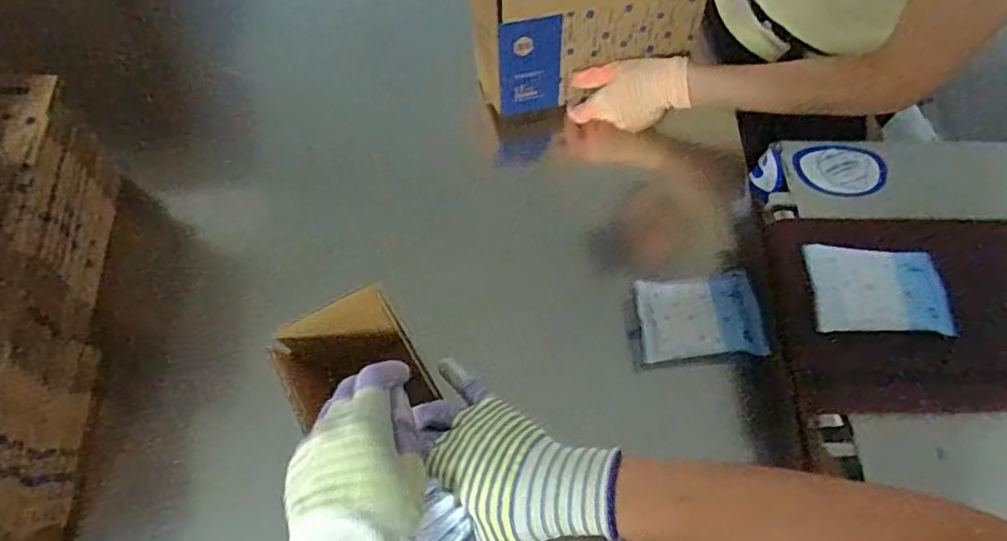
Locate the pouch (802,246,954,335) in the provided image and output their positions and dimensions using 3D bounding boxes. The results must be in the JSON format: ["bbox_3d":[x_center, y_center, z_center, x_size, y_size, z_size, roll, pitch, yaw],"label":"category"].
[{"bbox_3d":[0.361,0.020,0.601,0.133,0.024,0.078,3,67,-1],"label":"pouch"}]

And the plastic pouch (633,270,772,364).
[{"bbox_3d":[0.210,0.048,0.659,0.133,0.022,0.090,-6,68,-5],"label":"plastic pouch"}]

